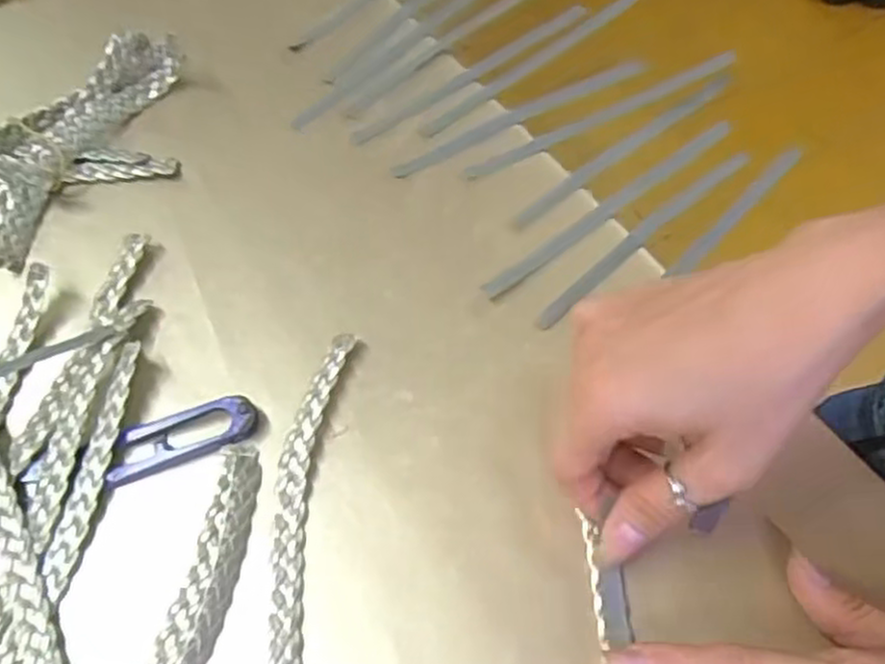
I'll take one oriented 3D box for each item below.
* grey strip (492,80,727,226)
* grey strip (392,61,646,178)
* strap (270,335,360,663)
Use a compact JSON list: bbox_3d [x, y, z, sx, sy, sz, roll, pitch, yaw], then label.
[{"bbox_3d":[0.099,-0.100,0.410,0.157,0.012,0.010,-34,65,-20],"label":"grey strip"},{"bbox_3d":[0.047,-0.123,0.425,0.171,0.006,0.010,-29,64,-18],"label":"grey strip"},{"bbox_3d":[-0.056,0.076,0.298,0.023,0.007,0.167,3,58,0],"label":"strap"}]

